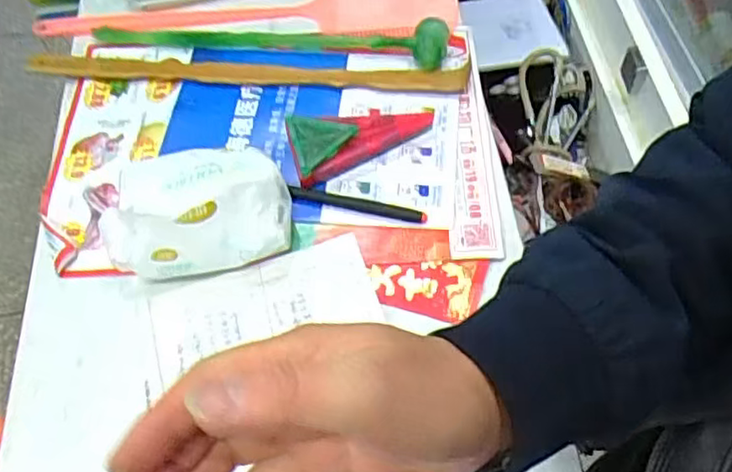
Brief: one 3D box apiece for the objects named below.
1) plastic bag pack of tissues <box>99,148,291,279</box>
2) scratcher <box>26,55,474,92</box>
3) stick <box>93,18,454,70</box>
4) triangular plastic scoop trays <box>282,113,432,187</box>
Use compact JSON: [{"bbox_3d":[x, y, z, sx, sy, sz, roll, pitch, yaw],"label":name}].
[{"bbox_3d":[-0.138,-0.019,0.539,0.145,0.062,0.100,-1,59,4],"label":"plastic bag pack of tissues"},{"bbox_3d":[-0.122,-0.165,0.651,0.435,0.014,0.034,4,59,7],"label":"scratcher"},{"bbox_3d":[-0.102,-0.204,0.662,0.362,0.029,0.040,5,60,8],"label":"stick"},{"bbox_3d":[-0.002,-0.093,0.593,0.131,0.031,0.056,-14,59,-4],"label":"triangular plastic scoop trays"}]

